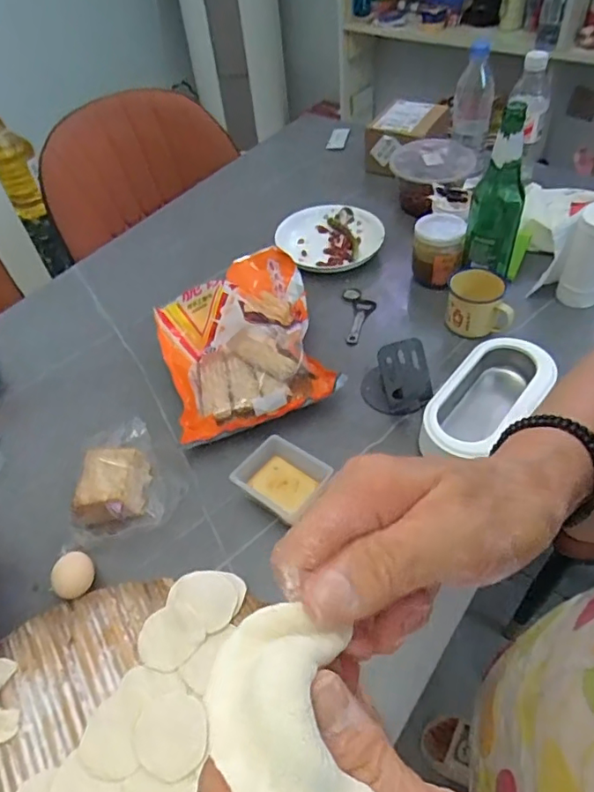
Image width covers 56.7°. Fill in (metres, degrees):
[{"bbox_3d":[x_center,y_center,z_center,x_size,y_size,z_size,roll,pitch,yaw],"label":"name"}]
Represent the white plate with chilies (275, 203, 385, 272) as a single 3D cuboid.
[{"bbox_3d":[0.056,-0.262,0.920,0.177,0.029,0.167,-3,48,4],"label":"white plate with chilies"}]

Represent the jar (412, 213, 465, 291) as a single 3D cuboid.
[{"bbox_3d":[0.212,-0.220,0.825,0.075,0.080,0.087,6,49,12],"label":"jar"}]

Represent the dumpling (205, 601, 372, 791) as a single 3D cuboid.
[{"bbox_3d":[-0.003,0.088,0.155,0.043,0.018,0.058,-3,48,4],"label":"dumpling"}]

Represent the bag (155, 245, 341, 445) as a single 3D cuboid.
[{"bbox_3d":[-0.074,-0.073,0.730,0.203,0.084,0.243,-15,48,-6],"label":"bag"}]

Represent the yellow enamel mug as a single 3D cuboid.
[{"bbox_3d":[0.253,-0.130,0.760,0.088,0.064,0.077,9,50,15],"label":"yellow enamel mug"}]

